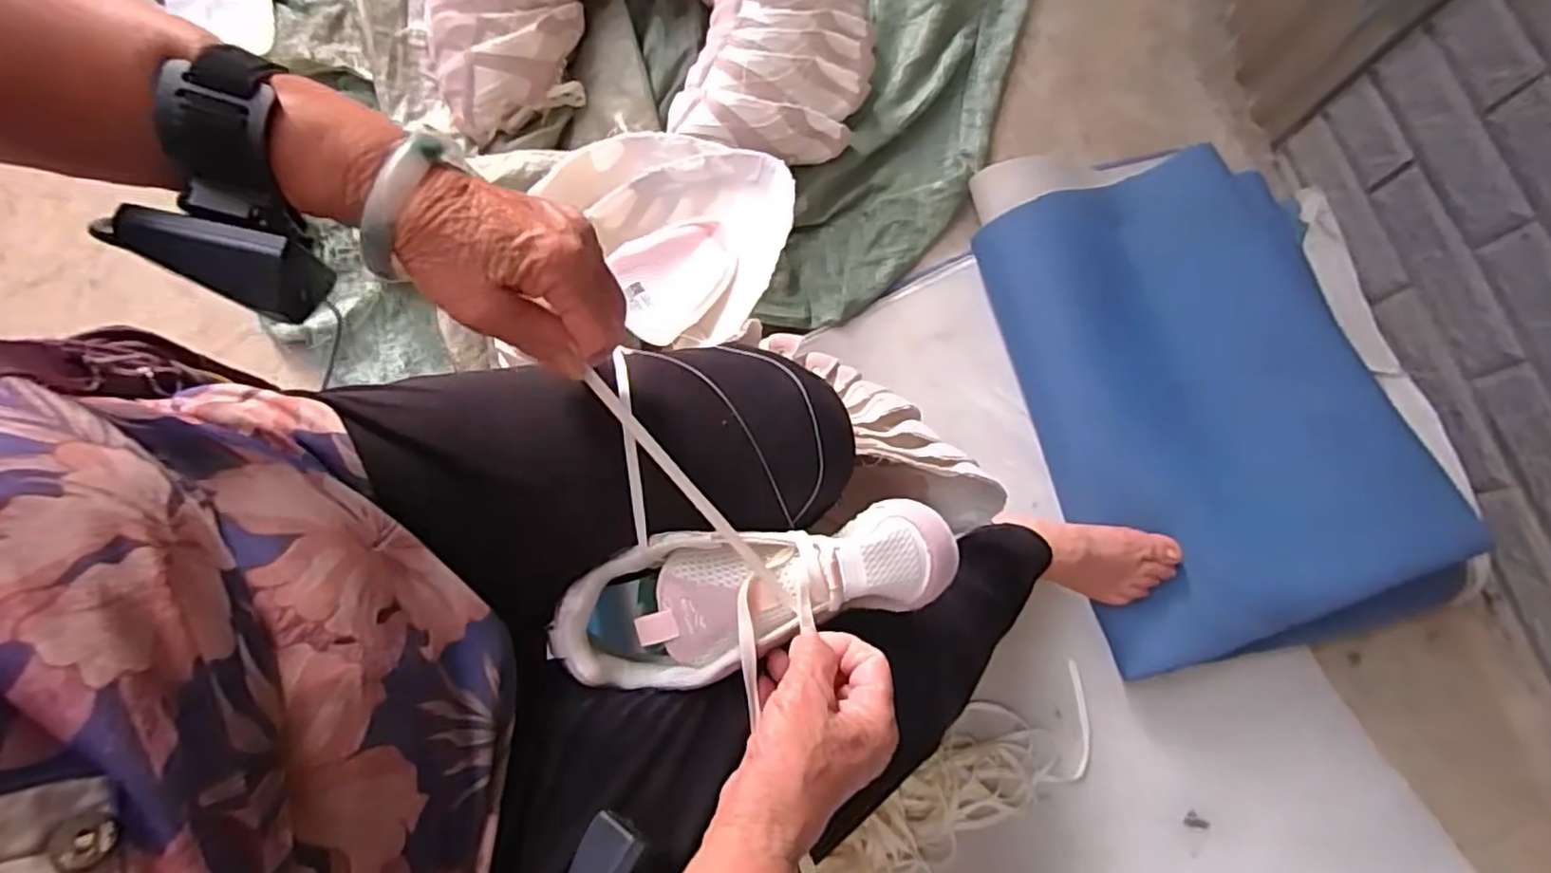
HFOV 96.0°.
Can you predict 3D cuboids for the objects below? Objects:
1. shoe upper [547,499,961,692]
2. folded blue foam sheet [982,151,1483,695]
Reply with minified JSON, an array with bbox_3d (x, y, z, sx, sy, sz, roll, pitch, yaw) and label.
[{"bbox_3d":[-0.007,0.089,0.401,0.228,0.054,0.076,-12,76,-6],"label":"shoe upper"},{"bbox_3d":[0.492,-0.056,0.797,0.399,0.098,0.572,-14,77,-5],"label":"folded blue foam sheet"}]

